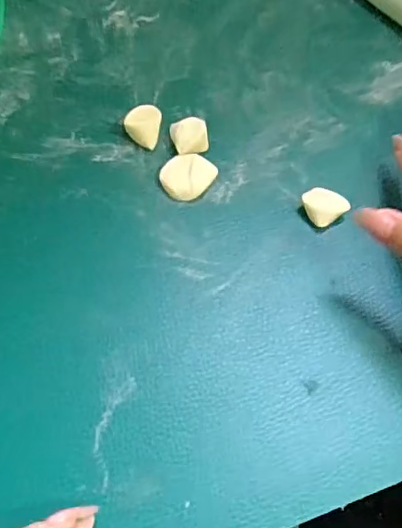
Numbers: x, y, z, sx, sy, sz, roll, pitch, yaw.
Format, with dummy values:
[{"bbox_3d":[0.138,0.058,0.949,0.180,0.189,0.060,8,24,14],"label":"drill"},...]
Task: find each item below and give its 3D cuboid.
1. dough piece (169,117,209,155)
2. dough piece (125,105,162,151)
[{"bbox_3d":[-0.007,-0.081,0.370,0.023,0.012,0.023,1,67,-2],"label":"dough piece"},{"bbox_3d":[-0.037,-0.090,0.373,0.021,0.013,0.029,13,67,3],"label":"dough piece"}]

